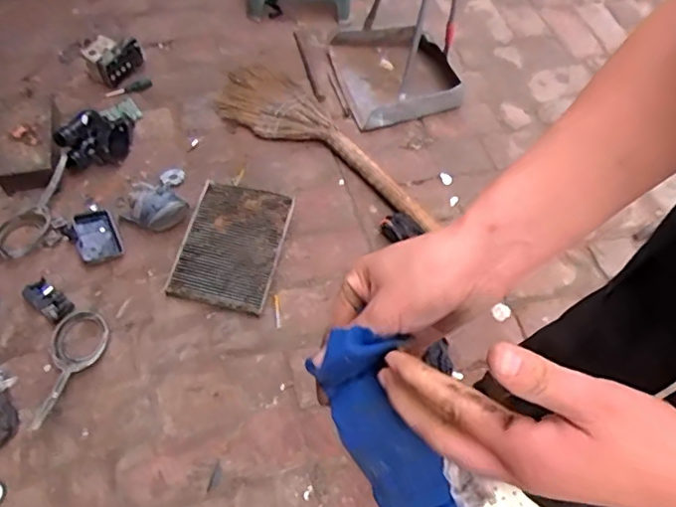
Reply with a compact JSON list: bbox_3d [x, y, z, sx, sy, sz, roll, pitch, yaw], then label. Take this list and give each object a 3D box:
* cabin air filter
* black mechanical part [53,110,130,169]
[{"bbox_3d":[-0.223,-0.019,1.182,0.196,0.024,0.271,15,73,1],"label":"cabin air filter"},{"bbox_3d":[-0.536,-0.254,1.269,0.102,0.101,0.167,24,60,8],"label":"black mechanical part"}]

